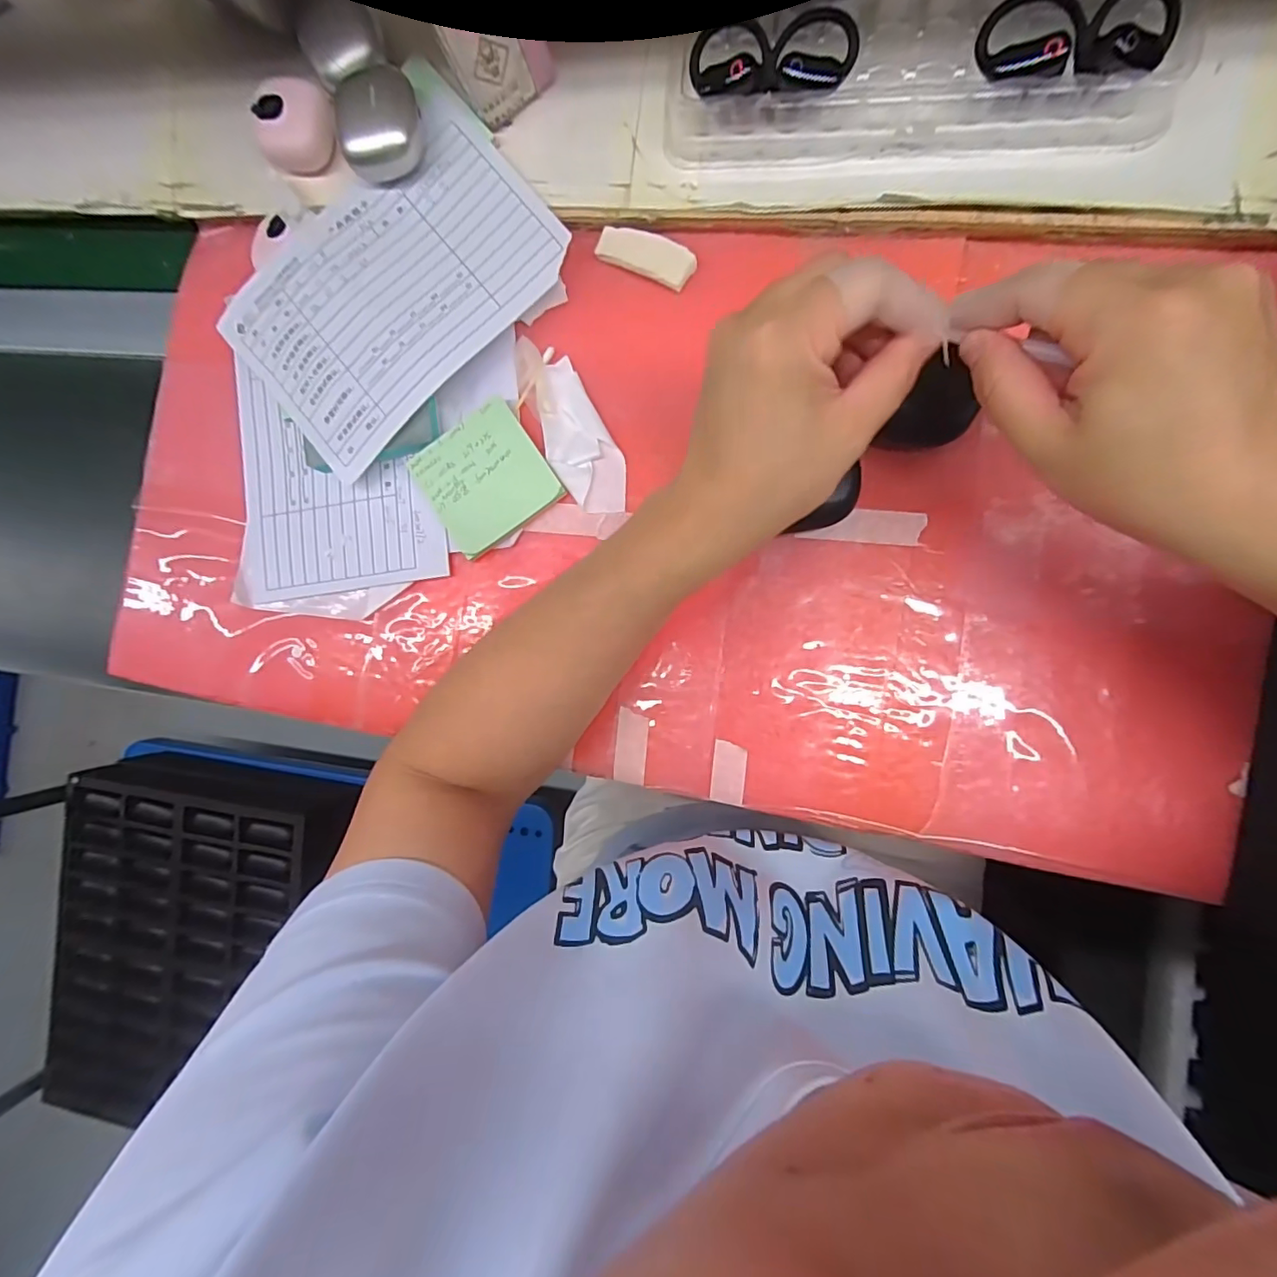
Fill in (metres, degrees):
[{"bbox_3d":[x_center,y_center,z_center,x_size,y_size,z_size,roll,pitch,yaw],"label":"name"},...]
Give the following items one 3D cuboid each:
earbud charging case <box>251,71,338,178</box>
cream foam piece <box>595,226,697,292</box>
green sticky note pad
[{"bbox_3d":[-0.219,-0.328,0.348,0.050,0.021,0.045,18,93,9],"label":"earbud charging case"},{"bbox_3d":[0.004,-0.238,0.335,0.062,0.005,0.024,28,94,8],"label":"cream foam piece"},{"bbox_3d":[-0.097,-0.103,0.348,0.075,0.011,0.076,-35,85,7],"label":"green sticky note pad"}]

